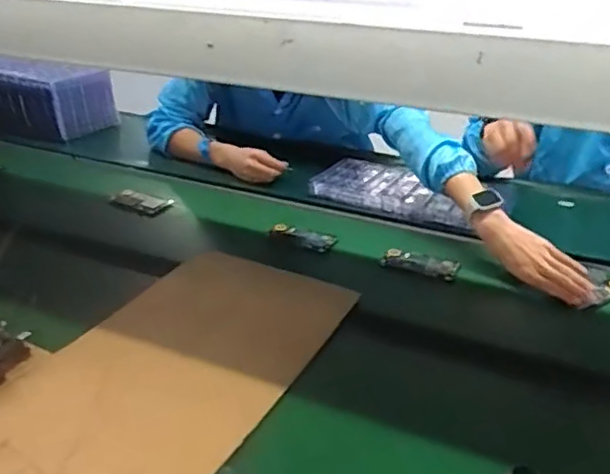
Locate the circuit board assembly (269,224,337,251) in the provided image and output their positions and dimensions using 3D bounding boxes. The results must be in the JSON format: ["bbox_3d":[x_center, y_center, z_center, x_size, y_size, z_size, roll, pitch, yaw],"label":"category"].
[{"bbox_3d":[-0.003,0.001,1.149,0.132,0.023,0.045,19,32,28],"label":"circuit board assembly"}]

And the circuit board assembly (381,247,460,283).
[{"bbox_3d":[0.198,0.047,1.052,0.130,0.023,0.041,13,30,20],"label":"circuit board assembly"}]

